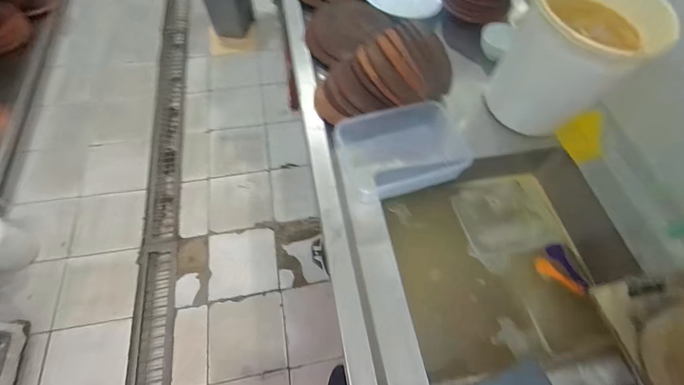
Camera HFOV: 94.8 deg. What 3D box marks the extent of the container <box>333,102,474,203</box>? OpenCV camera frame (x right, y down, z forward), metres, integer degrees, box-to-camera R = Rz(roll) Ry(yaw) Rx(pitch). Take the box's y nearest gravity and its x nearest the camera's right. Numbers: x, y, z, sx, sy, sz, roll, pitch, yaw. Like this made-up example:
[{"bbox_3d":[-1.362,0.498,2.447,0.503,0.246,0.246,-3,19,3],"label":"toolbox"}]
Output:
[{"bbox_3d":[0.127,-0.098,0.661,0.251,0.076,0.185,-15,64,-11],"label":"container"}]

